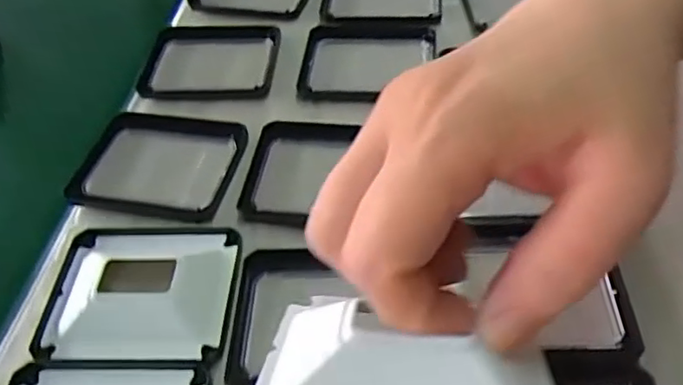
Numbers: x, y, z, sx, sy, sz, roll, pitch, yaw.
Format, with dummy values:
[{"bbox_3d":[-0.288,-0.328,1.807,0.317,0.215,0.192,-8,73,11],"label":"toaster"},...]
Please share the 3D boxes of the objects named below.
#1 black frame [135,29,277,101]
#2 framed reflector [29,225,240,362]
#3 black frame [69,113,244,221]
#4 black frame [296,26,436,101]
[{"bbox_3d":[-0.083,-0.085,0.392,0.088,0.007,0.067,-2,47,4],"label":"black frame"},{"bbox_3d":[-0.089,0.039,0.273,0.080,0.013,0.068,-1,47,4],"label":"framed reflector"},{"bbox_3d":[-0.097,-0.016,0.332,0.083,0.005,0.071,8,48,13],"label":"black frame"},{"bbox_3d":[0.016,-0.080,0.384,0.082,0.009,0.069,-1,47,4],"label":"black frame"}]

